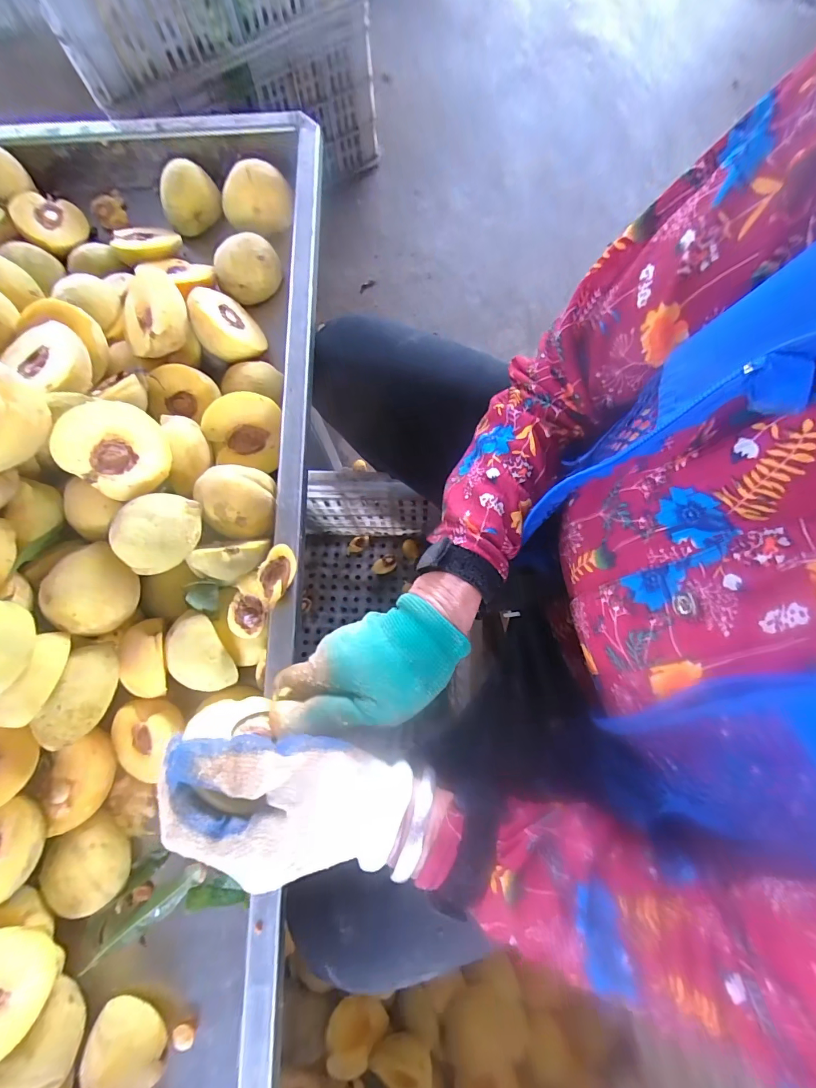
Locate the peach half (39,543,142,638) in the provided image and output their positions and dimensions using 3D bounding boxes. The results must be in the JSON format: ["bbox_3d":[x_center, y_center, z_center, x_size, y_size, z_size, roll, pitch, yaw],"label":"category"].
[{"bbox_3d":[-0.241,0.037,0.324,0.060,0.030,0.060,1,88,-29],"label":"peach half"}]

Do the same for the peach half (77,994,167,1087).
[{"bbox_3d":[-0.190,0.344,0.287,0.056,0.023,0.049,26,79,7],"label":"peach half"}]

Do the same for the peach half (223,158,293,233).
[{"bbox_3d":[-0.158,-0.362,0.447,0.073,0.043,0.053,-20,77,-3],"label":"peach half"}]

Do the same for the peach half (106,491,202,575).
[{"bbox_3d":[-0.187,-0.010,0.318,0.050,0.025,0.060,38,51,-12],"label":"peach half"}]

